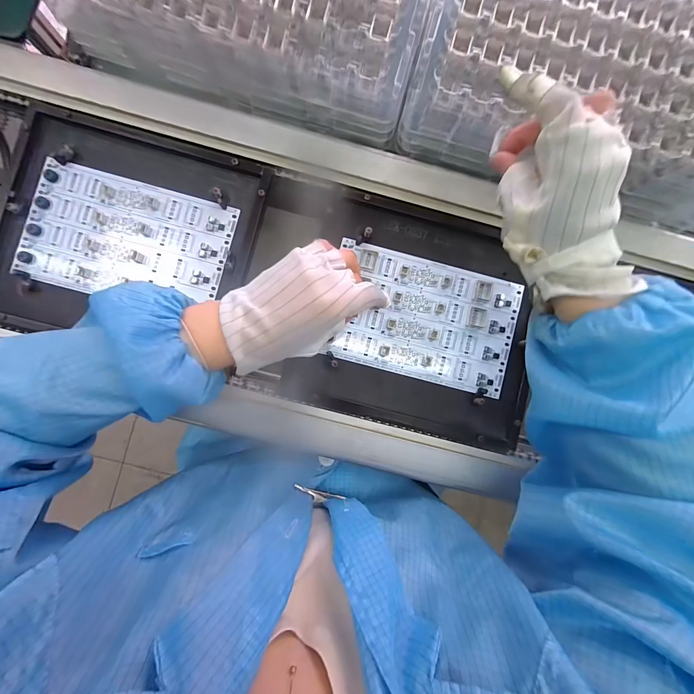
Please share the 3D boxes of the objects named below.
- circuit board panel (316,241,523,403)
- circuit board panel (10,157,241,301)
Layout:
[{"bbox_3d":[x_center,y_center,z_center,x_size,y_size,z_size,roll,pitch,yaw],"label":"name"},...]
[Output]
[{"bbox_3d":[0.089,-0.030,0.347,0.193,0.006,0.125,15,87,-1],"label":"circuit board panel"},{"bbox_3d":[-0.236,-0.116,0.340,0.209,0.005,0.128,15,87,-1],"label":"circuit board panel"}]

